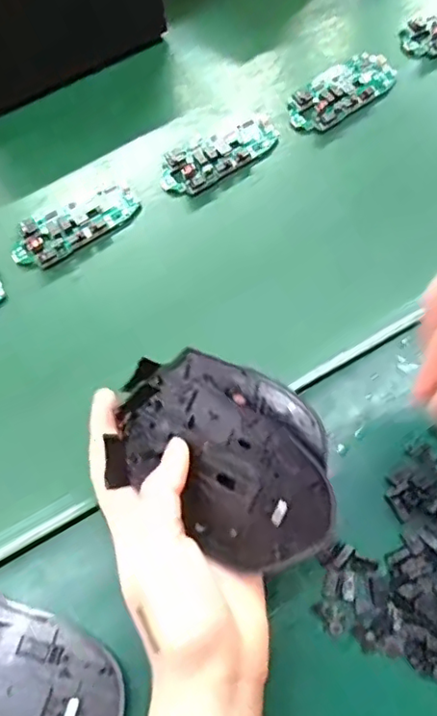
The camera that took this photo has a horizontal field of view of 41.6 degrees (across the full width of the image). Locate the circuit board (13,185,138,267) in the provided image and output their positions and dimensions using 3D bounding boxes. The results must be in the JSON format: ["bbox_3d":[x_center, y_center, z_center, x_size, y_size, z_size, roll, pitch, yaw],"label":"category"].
[{"bbox_3d":[-0.105,-0.100,0.417,0.096,0.014,0.039,-34,69,-12],"label":"circuit board"}]

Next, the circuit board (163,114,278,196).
[{"bbox_3d":[0.000,-0.160,0.438,0.098,0.009,0.045,-33,68,-12],"label":"circuit board"}]

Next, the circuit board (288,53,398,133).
[{"bbox_3d":[0.098,-0.215,0.461,0.095,0.009,0.048,-33,68,-12],"label":"circuit board"}]

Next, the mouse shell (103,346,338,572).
[{"bbox_3d":[0.005,0.049,0.297,0.119,0.036,0.084,25,100,16],"label":"mouse shell"}]

